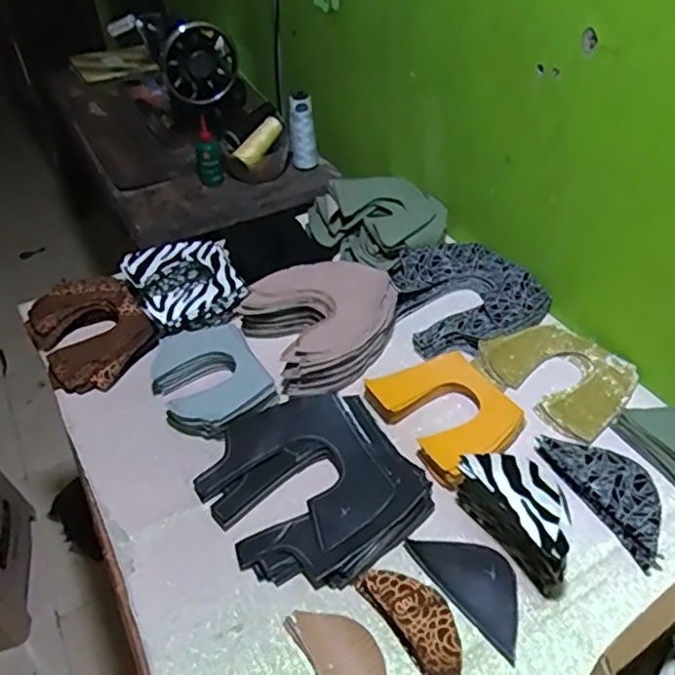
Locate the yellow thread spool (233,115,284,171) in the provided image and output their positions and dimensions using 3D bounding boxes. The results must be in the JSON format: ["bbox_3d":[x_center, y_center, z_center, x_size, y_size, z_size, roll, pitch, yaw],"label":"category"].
[{"bbox_3d":[-0.137,-0.353,1.144,0.037,0.036,0.109,31,77,33],"label":"yellow thread spool"}]

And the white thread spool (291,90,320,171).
[{"bbox_3d":[-0.063,-0.372,1.155,0.048,0.137,0.053,-2,20,6],"label":"white thread spool"}]

